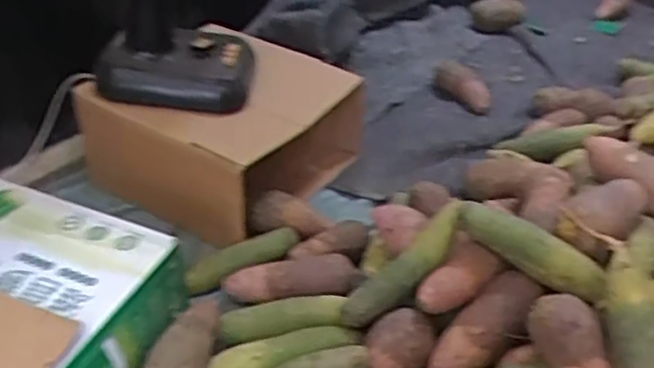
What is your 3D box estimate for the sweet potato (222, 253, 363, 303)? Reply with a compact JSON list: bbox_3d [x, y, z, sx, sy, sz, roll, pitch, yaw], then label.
[{"bbox_3d":[-0.048,0.138,0.931,0.189,0.056,0.056,-2,35,-7],"label":"sweet potato"}]

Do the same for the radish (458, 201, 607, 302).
[{"bbox_3d":[0.250,0.079,0.839,0.200,0.052,0.052,24,40,27],"label":"radish"}]

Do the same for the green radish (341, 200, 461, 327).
[{"bbox_3d":[0.106,0.111,0.892,0.220,0.046,0.054,-42,51,-16],"label":"green radish"}]

